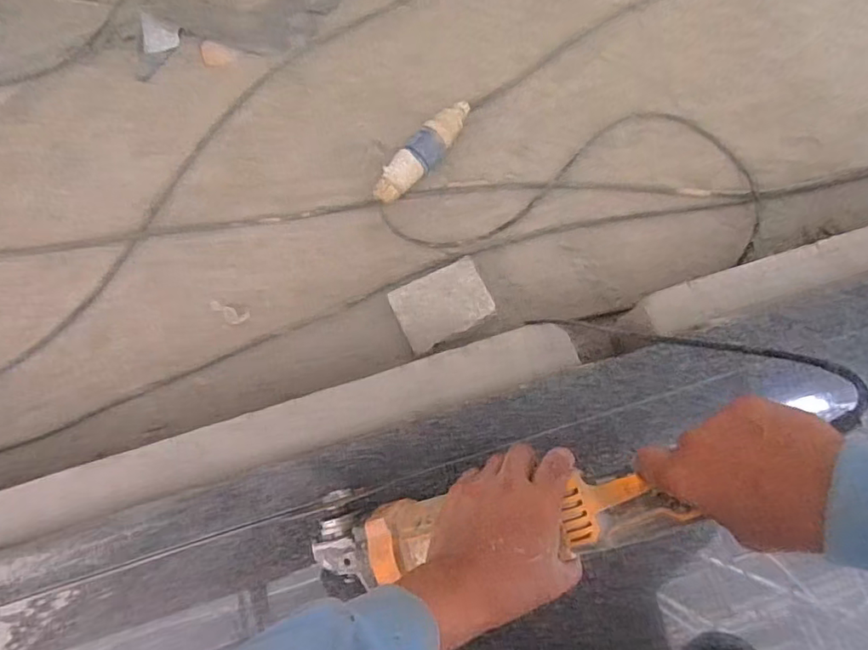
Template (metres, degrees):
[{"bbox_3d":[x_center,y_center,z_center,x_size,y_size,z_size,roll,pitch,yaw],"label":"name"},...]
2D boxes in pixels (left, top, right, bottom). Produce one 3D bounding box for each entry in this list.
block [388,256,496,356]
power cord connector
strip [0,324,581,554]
[{"bbox_3d":[0.012,-0.028,0.754,0.129,0.034,0.091,-29,77,-6],"label":"block"},{"bbox_3d":[-0.014,-0.248,0.783,0.046,0.046,0.196,39,80,10],"label":"power cord connector"},{"bbox_3d":[-0.282,0.153,0.578,0.902,0.045,0.064,-17,77,-2],"label":"strip"}]

